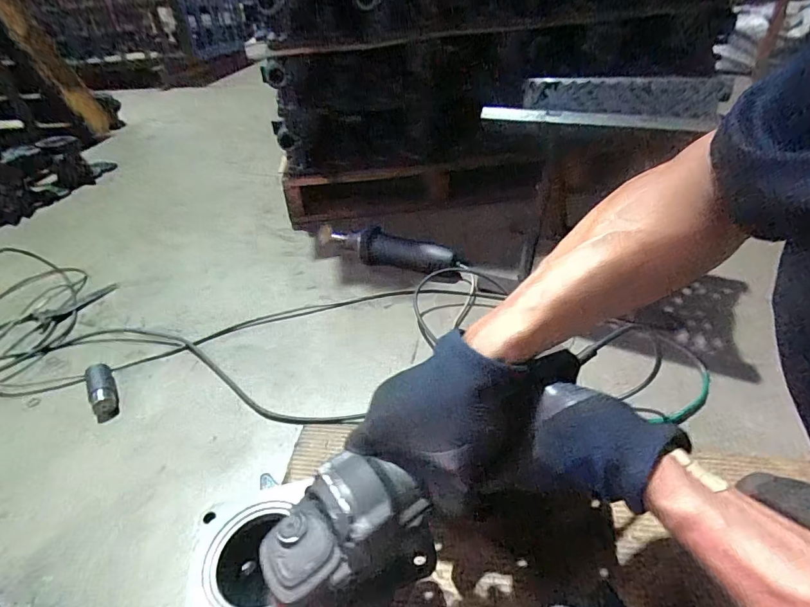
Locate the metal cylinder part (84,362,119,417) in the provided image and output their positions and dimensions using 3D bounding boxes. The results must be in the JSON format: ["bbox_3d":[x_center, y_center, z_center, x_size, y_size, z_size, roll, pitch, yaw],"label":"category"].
[{"bbox_3d":[-0.456,0.124,0.668,0.035,0.032,0.100,-26,42,-25],"label":"metal cylinder part"}]

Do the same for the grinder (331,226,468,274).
[{"bbox_3d":[-0.025,-0.105,0.887,0.279,0.067,0.061,16,42,26],"label":"grinder"}]

